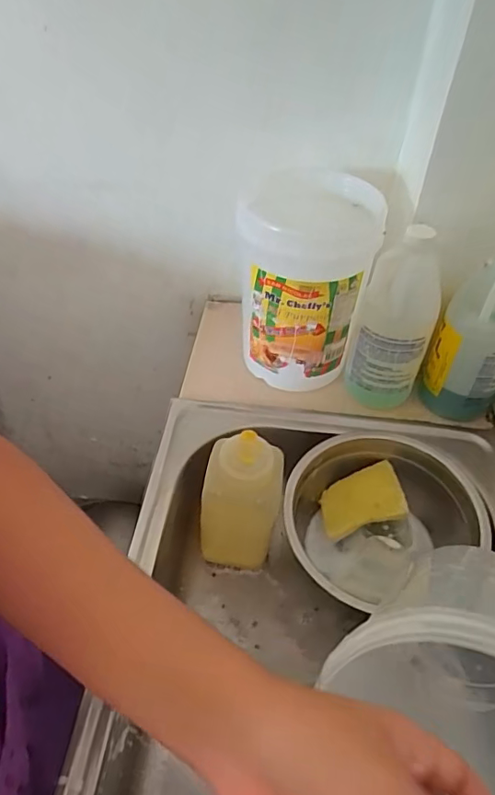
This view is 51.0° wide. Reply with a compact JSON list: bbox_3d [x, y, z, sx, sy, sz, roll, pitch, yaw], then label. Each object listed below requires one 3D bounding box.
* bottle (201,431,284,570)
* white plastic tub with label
[{"bbox_3d":[-0.006,0.110,0.549,0.077,0.184,0.063,7,46,4],"label":"bottle"},{"bbox_3d":[0.067,-0.134,0.635,0.143,0.227,0.161,7,46,4],"label":"white plastic tub with label"}]

